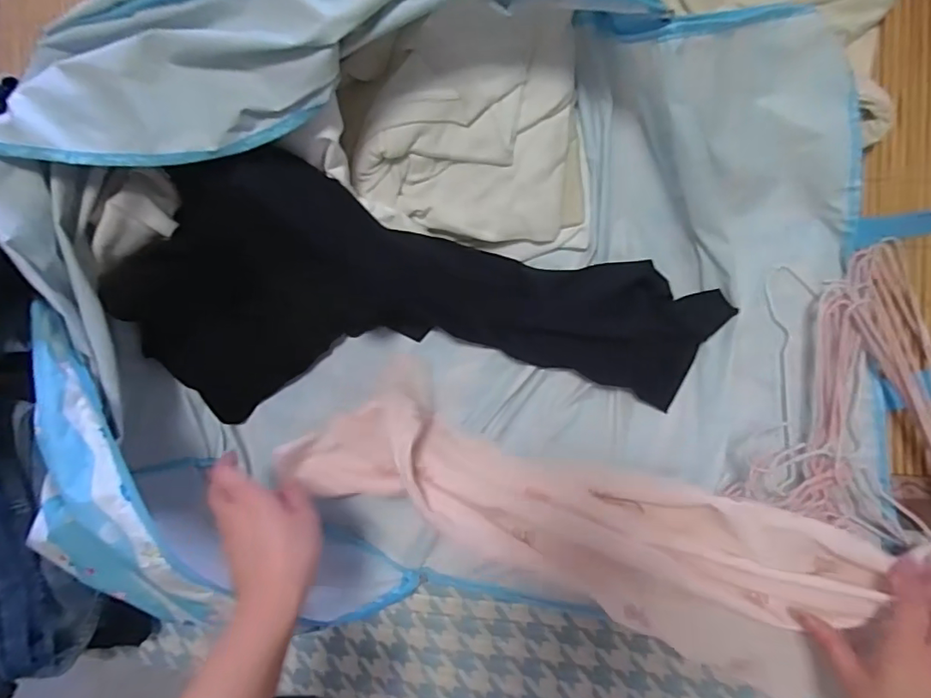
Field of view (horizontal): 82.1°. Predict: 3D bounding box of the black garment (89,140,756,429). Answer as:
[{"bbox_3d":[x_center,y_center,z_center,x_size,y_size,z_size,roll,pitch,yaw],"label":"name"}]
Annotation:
[{"bbox_3d":[-0.038,-0.046,0.508,0.576,0.160,0.221,-2,90,8],"label":"black garment"}]

